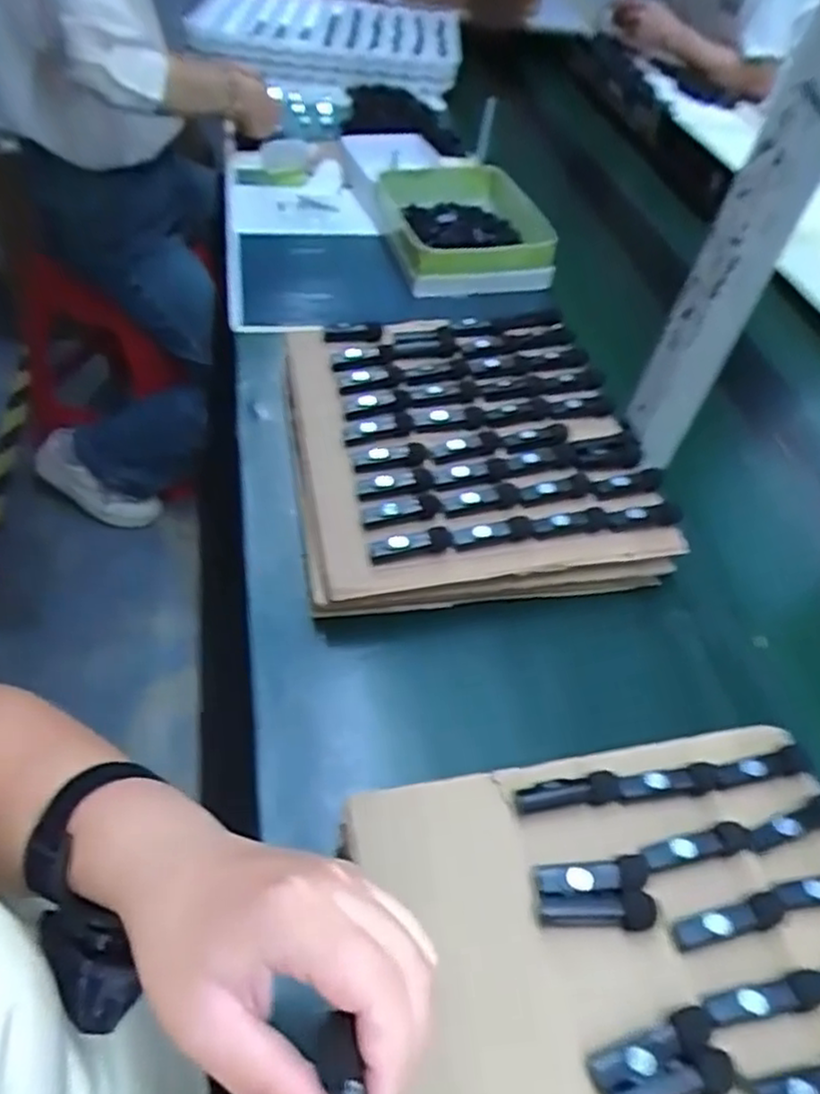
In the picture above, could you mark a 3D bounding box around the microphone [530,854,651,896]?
[{"bbox_3d":[0.103,0.184,0.400,0.065,0.008,0.017,1,49,-11],"label":"microphone"}]

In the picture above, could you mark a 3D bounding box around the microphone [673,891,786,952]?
[{"bbox_3d":[0.178,0.205,0.392,0.068,0.013,0.016,-6,51,-17],"label":"microphone"}]

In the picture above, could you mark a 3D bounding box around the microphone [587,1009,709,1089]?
[{"bbox_3d":[0.119,0.244,0.347,0.065,0.011,0.018,-11,52,-21],"label":"microphone"}]

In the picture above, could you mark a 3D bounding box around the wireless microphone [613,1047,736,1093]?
[{"bbox_3d":[0.125,0.256,0.340,0.065,0.012,0.019,-5,50,-16],"label":"wireless microphone"}]

